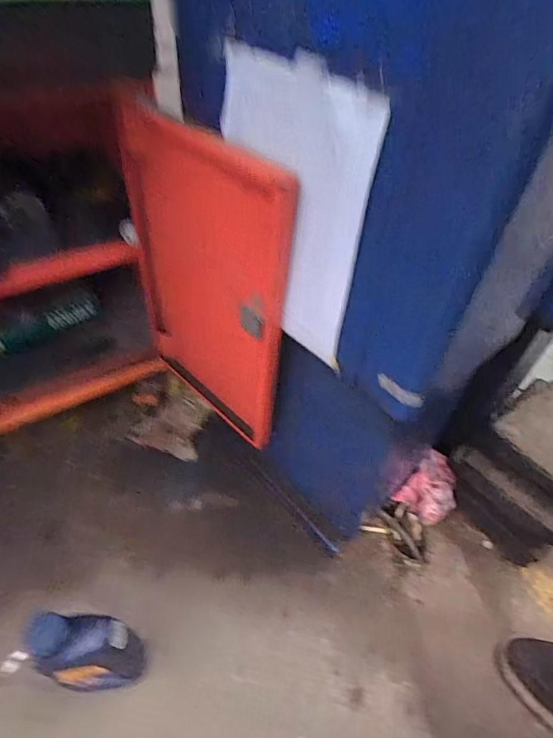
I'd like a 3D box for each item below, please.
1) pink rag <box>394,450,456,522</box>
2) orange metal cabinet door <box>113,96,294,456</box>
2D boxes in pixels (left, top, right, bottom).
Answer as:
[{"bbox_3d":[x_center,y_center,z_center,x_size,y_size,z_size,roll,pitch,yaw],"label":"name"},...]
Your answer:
[{"bbox_3d":[0.313,0.252,0.894,0.107,0.101,0.094,-35,57,-31],"label":"pink rag"},{"bbox_3d":[-0.115,-0.115,0.689,0.043,0.477,0.324,-34,57,-31],"label":"orange metal cabinet door"}]

